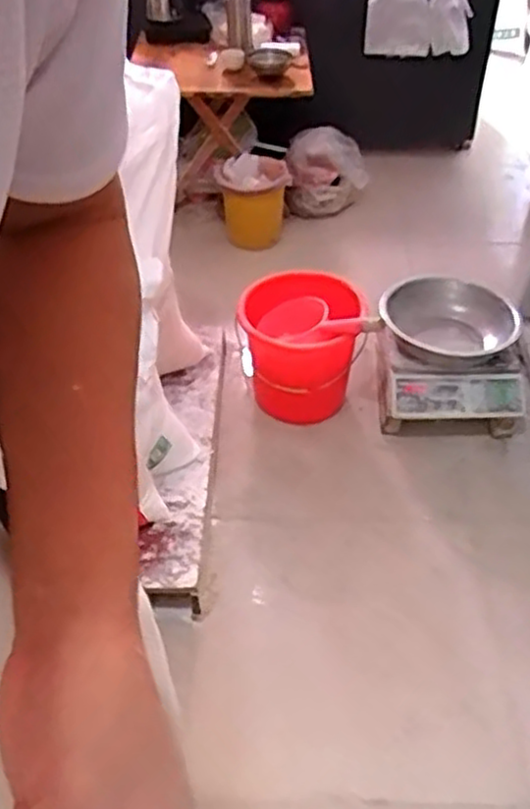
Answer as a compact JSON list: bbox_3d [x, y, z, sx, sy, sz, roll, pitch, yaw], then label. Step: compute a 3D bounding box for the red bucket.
[{"bbox_3d":[0.090,-0.145,1.869,0.286,0.302,0.314,0,44,0],"label":"red bucket"}]

